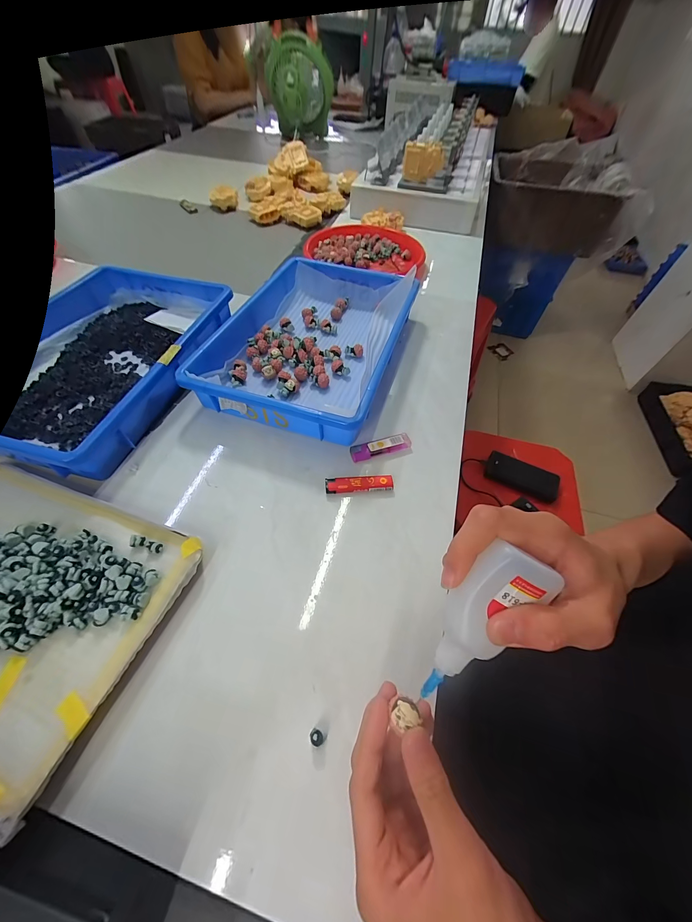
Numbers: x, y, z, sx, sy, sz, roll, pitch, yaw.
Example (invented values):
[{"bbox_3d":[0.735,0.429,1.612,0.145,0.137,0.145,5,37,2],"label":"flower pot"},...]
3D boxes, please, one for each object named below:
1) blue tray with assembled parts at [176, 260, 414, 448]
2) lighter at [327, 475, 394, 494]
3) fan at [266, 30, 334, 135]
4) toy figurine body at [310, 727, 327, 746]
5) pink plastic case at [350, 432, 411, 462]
[{"bbox_3d":[-0.052,-0.195,0.497,0.258,0.065,0.364,17,56,8],"label":"blue tray with assembled parts"},{"bbox_3d":[0.016,0.028,0.374,0.078,0.010,0.019,-2,55,-6],"label":"lighter"},{"bbox_3d":[-0.174,-1.414,1.221,0.247,0.259,0.191,-4,55,-7],"label":"fan"},{"bbox_3d":[-0.021,0.209,0.242,0.012,0.013,0.009,15,55,6],"label":"toy figurine body"},{"bbox_3d":[0.045,-0.017,0.408,0.079,0.013,0.022,-12,57,-13],"label":"pink plastic case"}]

